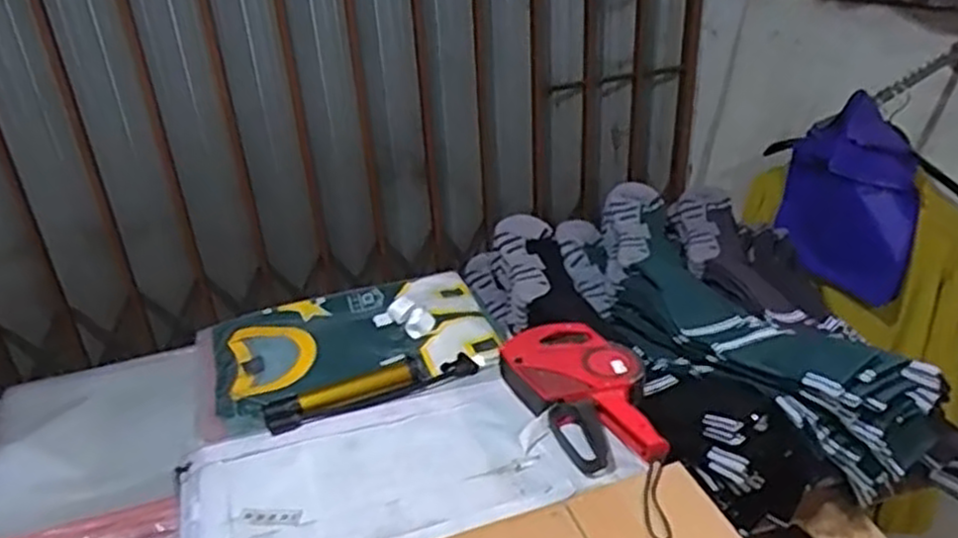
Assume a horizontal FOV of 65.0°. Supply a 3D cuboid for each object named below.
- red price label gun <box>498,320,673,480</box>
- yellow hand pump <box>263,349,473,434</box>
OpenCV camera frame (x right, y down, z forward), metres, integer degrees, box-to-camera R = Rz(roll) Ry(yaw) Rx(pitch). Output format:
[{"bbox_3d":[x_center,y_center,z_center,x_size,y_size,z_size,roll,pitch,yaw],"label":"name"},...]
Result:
[{"bbox_3d":[0.120,0.134,0.843,0.125,0.048,0.233,-17,29,-18],"label":"red price label gun"},{"bbox_3d":[-0.125,0.140,0.900,0.254,0.033,0.051,-19,30,-20],"label":"yellow hand pump"}]

